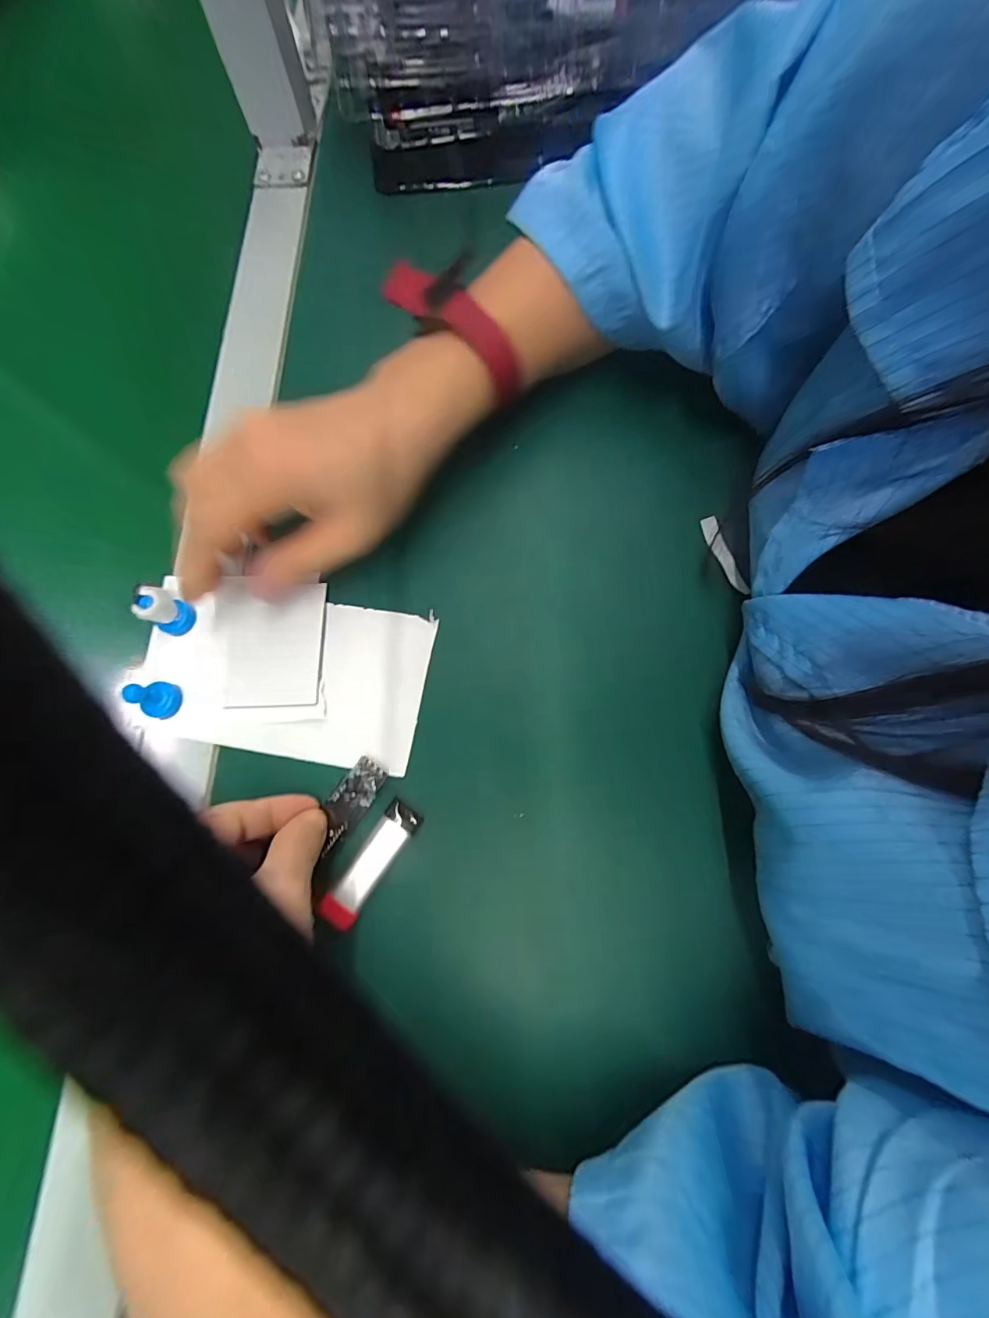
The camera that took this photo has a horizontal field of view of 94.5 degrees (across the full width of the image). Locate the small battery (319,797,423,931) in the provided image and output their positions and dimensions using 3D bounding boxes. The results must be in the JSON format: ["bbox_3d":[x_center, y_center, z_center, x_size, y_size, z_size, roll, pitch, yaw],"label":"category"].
[{"bbox_3d":[-0.054,0.090,0.201,0.016,0.005,0.056,33,79,10],"label":"small battery"}]

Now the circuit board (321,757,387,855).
[{"bbox_3d":[-0.067,0.067,0.213,0.018,0.008,0.042,33,82,6],"label":"circuit board"}]

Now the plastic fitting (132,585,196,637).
[{"bbox_3d":[-0.167,-0.024,0.232,0.016,0.025,0.018,16,76,6],"label":"plastic fitting"}]

